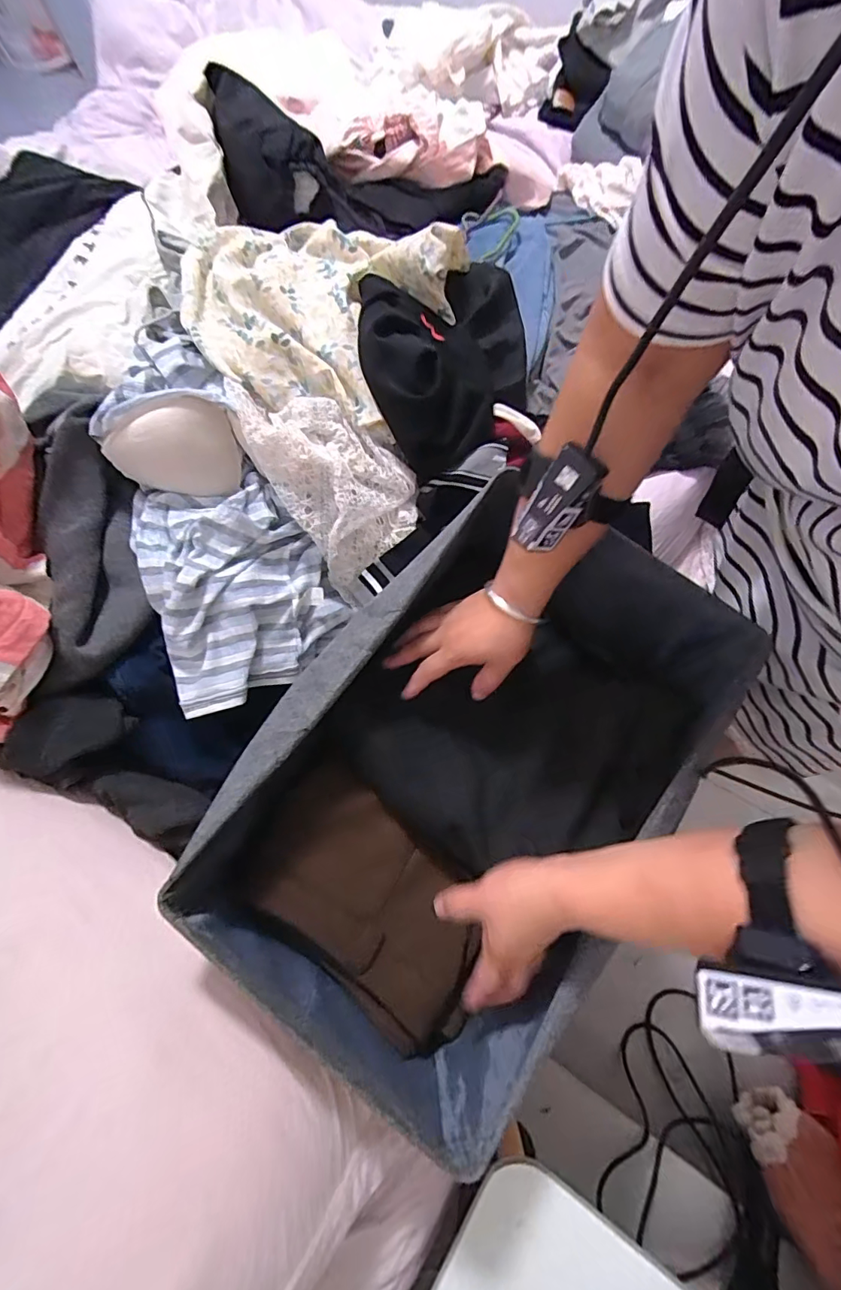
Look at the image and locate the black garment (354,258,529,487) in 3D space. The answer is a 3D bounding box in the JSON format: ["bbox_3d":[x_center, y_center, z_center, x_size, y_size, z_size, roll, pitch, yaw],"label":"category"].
[{"bbox_3d":[0.035,-0.343,0.576,0.192,0.116,0.274,-4,67,1],"label":"black garment"}]

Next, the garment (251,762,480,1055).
[{"bbox_3d":[-0.044,0.238,0.466,0.236,0.059,0.131,39,74,16],"label":"garment"}]

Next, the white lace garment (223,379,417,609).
[{"bbox_3d":[-0.094,-0.182,0.546,0.140,0.250,0.063,-39,29,-6],"label":"white lace garment"}]

